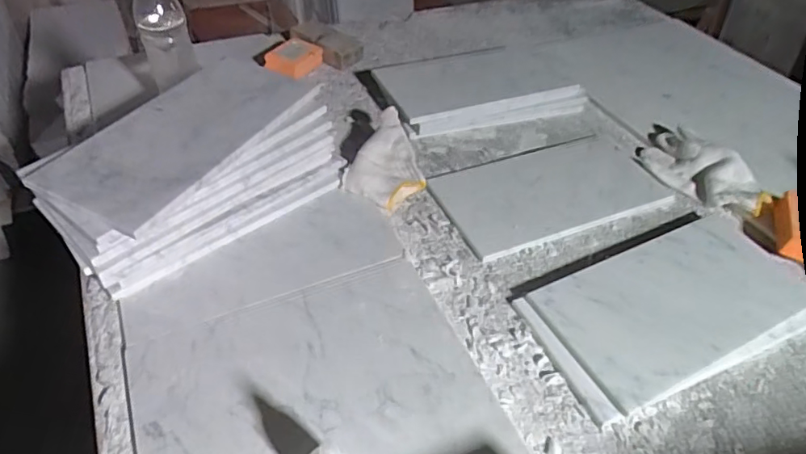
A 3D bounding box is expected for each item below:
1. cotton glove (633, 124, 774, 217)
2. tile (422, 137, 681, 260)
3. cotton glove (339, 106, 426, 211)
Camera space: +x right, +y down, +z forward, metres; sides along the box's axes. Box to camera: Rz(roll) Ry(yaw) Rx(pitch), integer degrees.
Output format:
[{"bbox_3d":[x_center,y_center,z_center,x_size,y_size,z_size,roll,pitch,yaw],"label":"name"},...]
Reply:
[{"bbox_3d":[0.416,-0.082,0.733,0.097,0.037,0.181,-24,52,-26],"label":"cotton glove"},{"bbox_3d":[0.198,-0.056,0.713,0.303,0.012,0.158,-14,48,-19],"label":"tile"},{"bbox_3d":[-0.011,-0.089,0.703,0.099,0.050,0.138,21,47,15],"label":"cotton glove"}]

